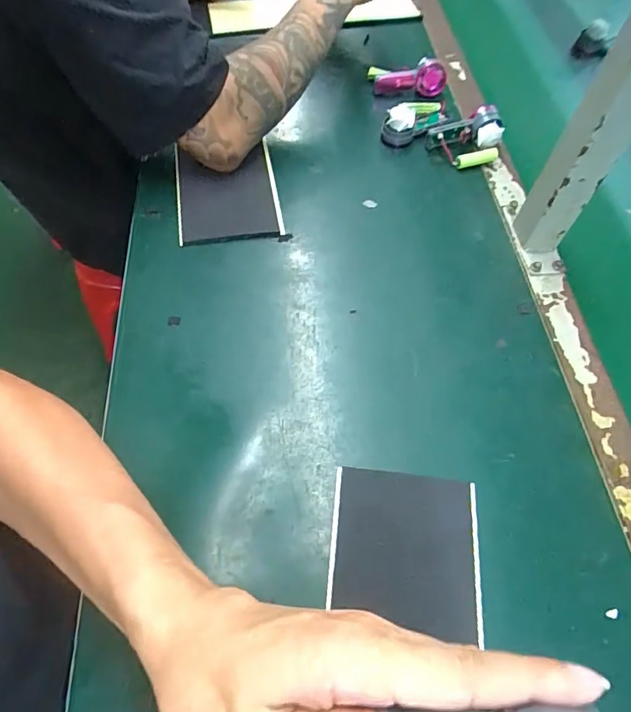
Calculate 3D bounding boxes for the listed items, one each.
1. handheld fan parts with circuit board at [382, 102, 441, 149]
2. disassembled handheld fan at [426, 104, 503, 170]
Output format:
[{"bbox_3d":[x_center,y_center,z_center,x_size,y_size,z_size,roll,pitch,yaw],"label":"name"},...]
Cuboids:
[{"bbox_3d":[0.118,-0.287,0.577,0.051,0.039,0.081,39,66,18],"label":"handheld fan parts with circuit board"},{"bbox_3d":[0.177,-0.252,0.553,0.083,0.040,0.060,-10,62,-8],"label":"disassembled handheld fan"}]

